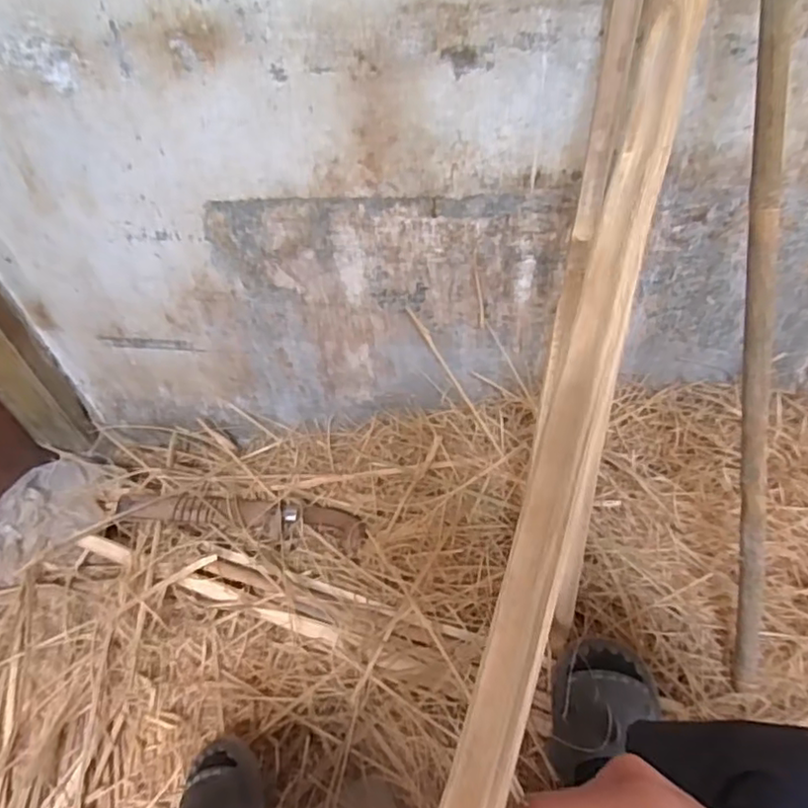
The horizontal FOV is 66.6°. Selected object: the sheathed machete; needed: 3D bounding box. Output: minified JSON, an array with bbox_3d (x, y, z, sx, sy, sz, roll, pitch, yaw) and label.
[{"bbox_3d":[-0.273,0.177,1.028,0.429,0.033,0.072,4,50,9],"label":"sheathed machete"}]

